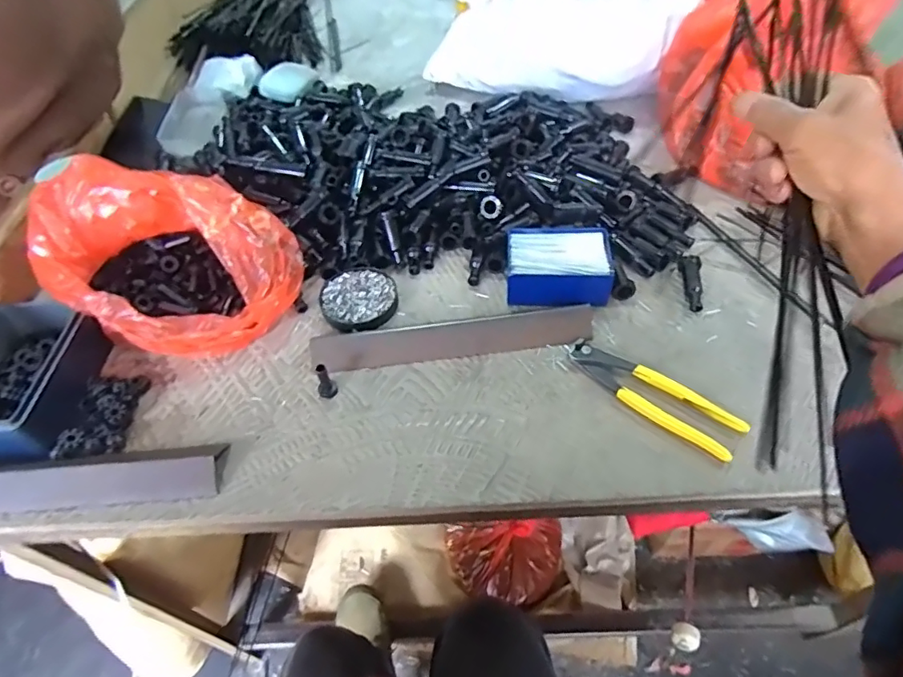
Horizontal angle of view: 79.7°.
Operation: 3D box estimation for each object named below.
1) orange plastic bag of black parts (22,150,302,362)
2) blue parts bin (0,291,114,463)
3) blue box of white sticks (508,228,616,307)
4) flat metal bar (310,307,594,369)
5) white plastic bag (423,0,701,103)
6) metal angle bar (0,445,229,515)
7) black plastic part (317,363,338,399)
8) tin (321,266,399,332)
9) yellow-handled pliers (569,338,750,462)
[{"bbox_3d":[-0.287,-0.085,0.561,0.228,0.136,0.184,21,56,21],"label":"orange plastic bag of black parts"},{"bbox_3d":[-0.409,0.031,0.522,0.107,0.057,0.176,1,51,6],"label":"blue parts bin"},{"bbox_3d":[0.115,-0.078,0.588,0.113,0.045,0.091,0,51,5],"label":"blue box of white sticks"},{"bbox_3d":[0.002,0.000,0.542,0.277,0.040,0.011,-7,8,-3],"label":"flat metal bar"},{"bbox_3d":[0.147,-0.448,0.789,0.360,0.192,0.119,6,52,10],"label":"white plastic bag"},{"bbox_3d":[-0.325,0.119,0.467,0.246,0.028,0.050,-6,51,0],"label":"metal angle bar"},{"bbox_3d":[-0.120,0.040,0.512,0.018,0.043,0.015,-25,53,-15],"label":"black plastic part"},{"bbox_3d":[-0.100,-0.041,0.593,0.081,0.017,0.090,-9,51,-2],"label":"tin"},{"bbox_3d":[0.182,0.049,0.497,0.162,0.018,0.044,32,60,27],"label":"yellow-handled pliers"}]

